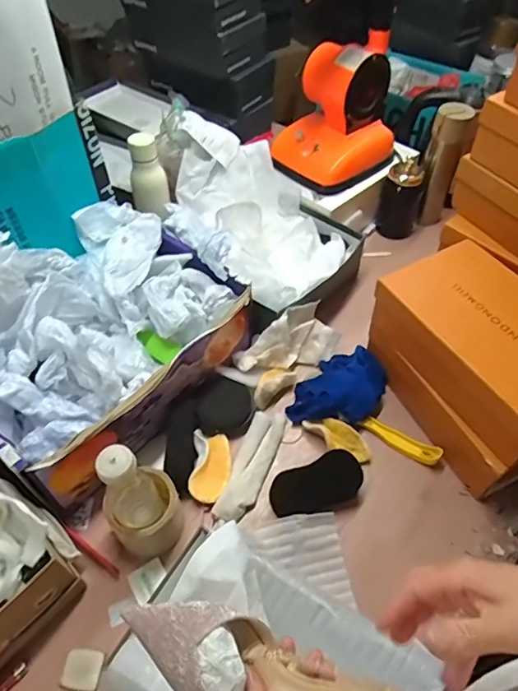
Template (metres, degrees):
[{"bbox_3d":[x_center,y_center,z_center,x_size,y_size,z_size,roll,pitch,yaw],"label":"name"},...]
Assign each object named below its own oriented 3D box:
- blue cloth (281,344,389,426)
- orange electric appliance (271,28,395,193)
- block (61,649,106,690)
[{"bbox_3d":[0.133,0.062,0.768,0.111,0.056,0.168,32,57,23],"label":"blue cloth"},{"bbox_3d":[0.147,-0.437,0.929,0.179,0.204,0.185,35,58,25],"label":"orange electric appliance"},{"bbox_3d":[-0.201,0.369,0.559,0.043,0.004,0.039,6,51,5],"label":"block"}]

